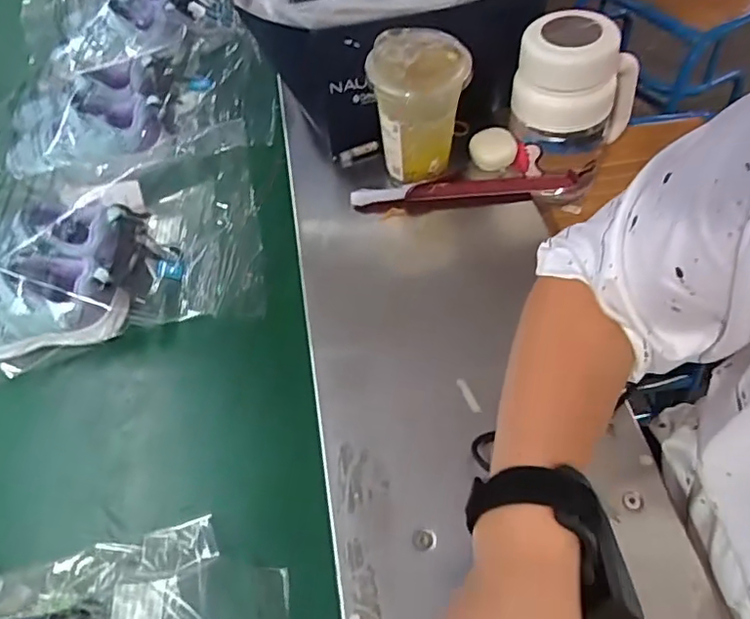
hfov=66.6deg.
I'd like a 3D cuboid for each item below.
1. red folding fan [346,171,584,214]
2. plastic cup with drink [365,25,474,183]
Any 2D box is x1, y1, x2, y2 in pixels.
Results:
[{"bbox_3d":[0.089,-0.119,0.586,0.221,0.026,0.021,-5,55,0],"label":"red folding fan"},{"bbox_3d":[0.043,-0.188,0.554,0.087,0.131,0.079,3,55,6],"label":"plastic cup with drink"}]

